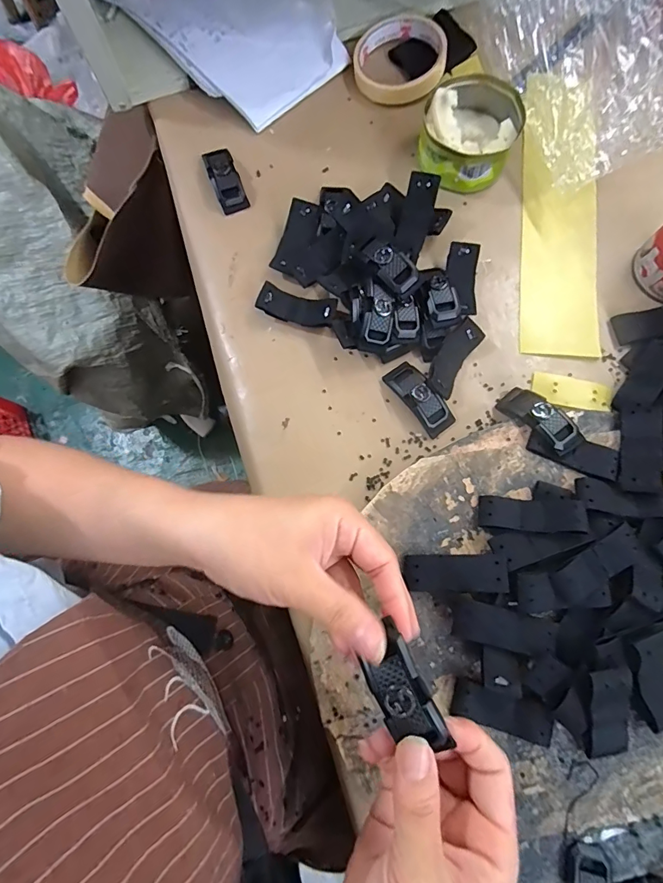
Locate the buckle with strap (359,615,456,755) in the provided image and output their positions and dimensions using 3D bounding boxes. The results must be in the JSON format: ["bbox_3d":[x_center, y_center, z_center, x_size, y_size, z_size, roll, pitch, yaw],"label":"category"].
[{"bbox_3d":[0.034,0.123,0.207,0.024,0.011,0.061,-26,79,-6],"label":"buckle with strap"}]

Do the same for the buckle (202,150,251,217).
[{"bbox_3d":[-0.097,-0.239,0.388,0.026,0.018,0.061,-20,78,-5],"label":"buckle"}]

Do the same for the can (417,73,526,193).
[{"bbox_3d":[0.121,-0.272,0.374,0.078,0.041,0.093,22,78,5],"label":"can"}]

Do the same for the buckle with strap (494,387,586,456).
[{"bbox_3d":[0.159,-0.020,0.327,0.029,0.020,0.065,-39,57,-8],"label":"buckle with strap"}]

